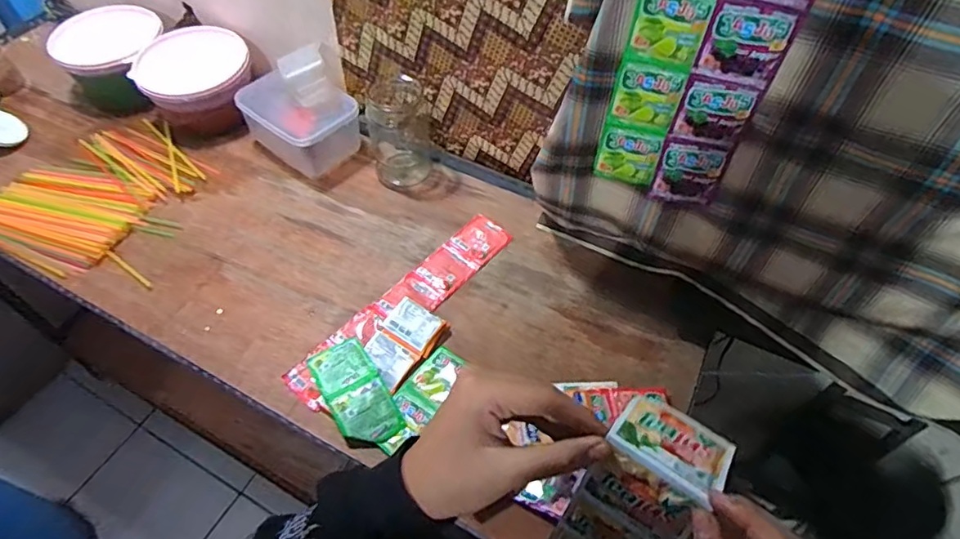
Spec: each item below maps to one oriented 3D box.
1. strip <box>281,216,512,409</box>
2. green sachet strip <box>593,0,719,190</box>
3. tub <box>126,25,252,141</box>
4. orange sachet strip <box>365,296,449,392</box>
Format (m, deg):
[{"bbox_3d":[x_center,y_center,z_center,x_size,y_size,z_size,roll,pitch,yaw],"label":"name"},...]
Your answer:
[{"bbox_3d":[-0.103,0.045,0.810,0.074,0.018,0.386,35,60,23],"label":"strip"},{"bbox_3d":[0.179,-0.210,0.563,0.069,0.298,0.033,20,56,14],"label":"green sachet strip"},{"bbox_3d":[-0.495,-0.338,1.021,0.205,0.110,0.190,-6,53,-5],"label":"tub"},{"bbox_3d":[-0.105,0.100,0.759,0.076,0.025,0.115,28,58,19],"label":"orange sachet strip"}]

